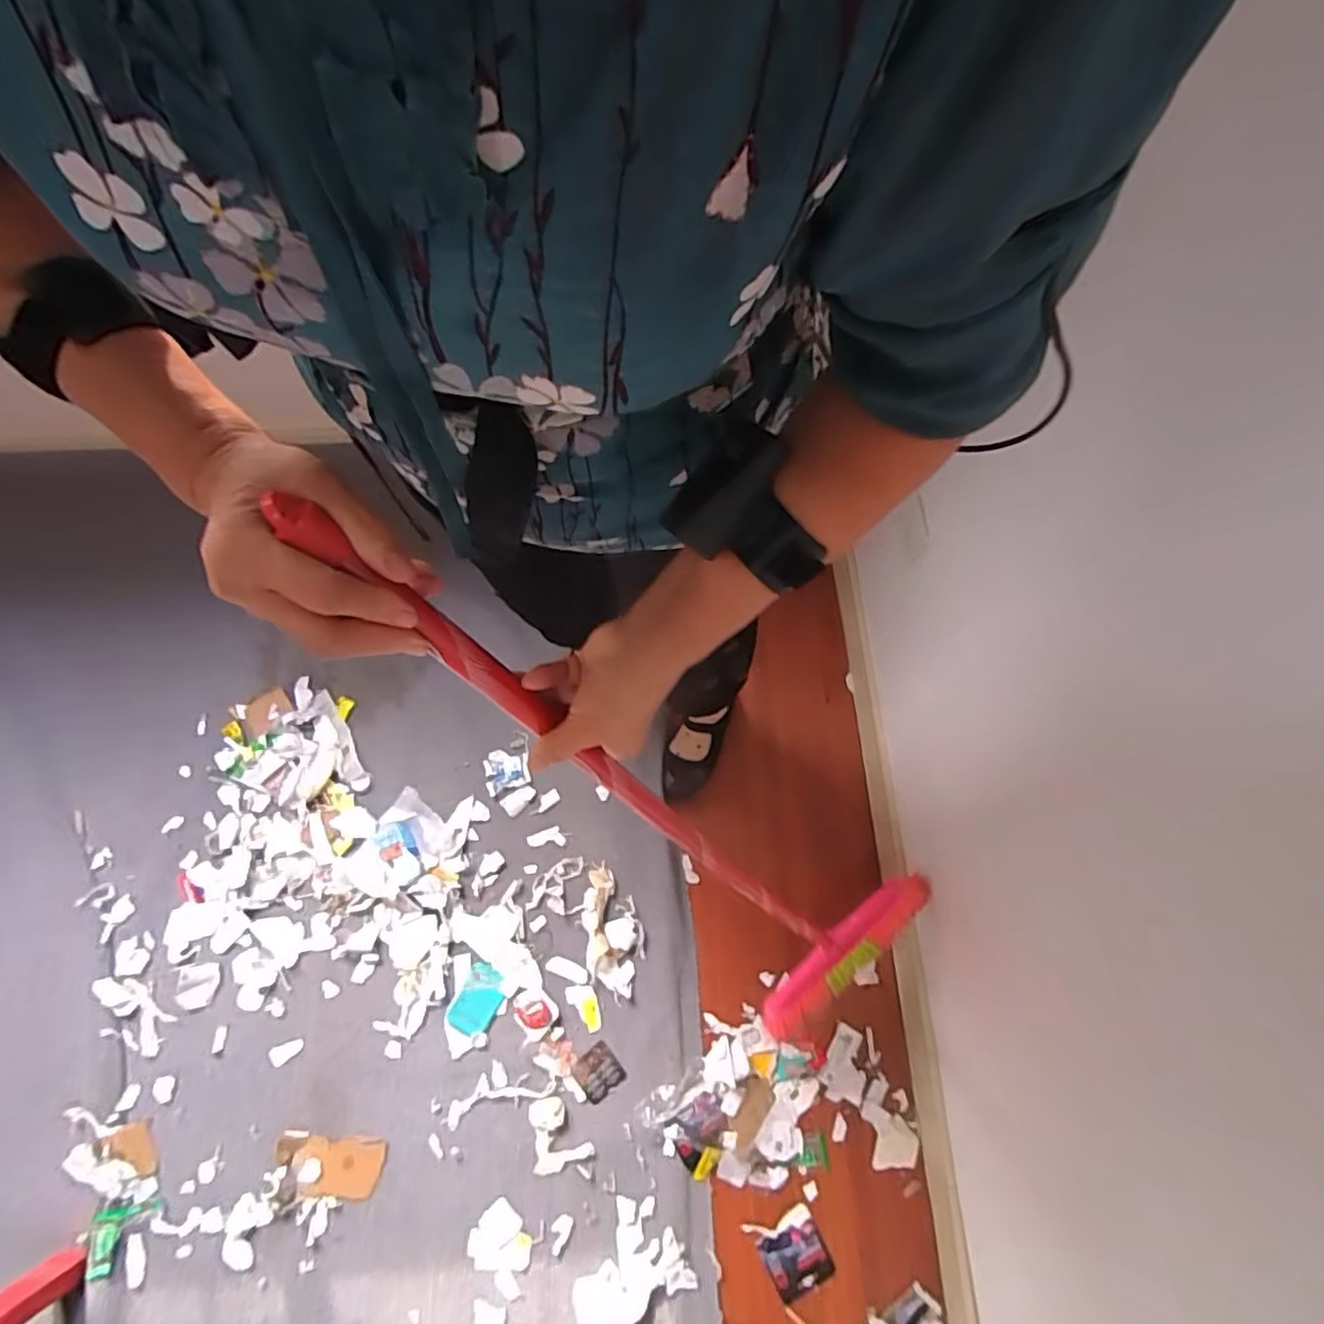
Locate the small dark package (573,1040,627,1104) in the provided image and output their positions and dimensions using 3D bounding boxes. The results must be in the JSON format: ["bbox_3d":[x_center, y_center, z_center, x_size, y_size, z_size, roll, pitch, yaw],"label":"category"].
[{"bbox_3d":[-0.113,0.726,1.124,0.074,0.006,0.076,-36,77,-12],"label":"small dark package"}]

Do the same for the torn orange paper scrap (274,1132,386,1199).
[{"bbox_3d":[-0.570,0.859,1.081,0.186,0.005,0.089,3,73,-1],"label":"torn orange paper scrap"}]

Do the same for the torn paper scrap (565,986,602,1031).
[{"bbox_3d":[-0.143,0.630,1.155,0.052,0.005,0.081,-13,74,-6],"label":"torn paper scrap"}]

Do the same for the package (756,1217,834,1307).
[{"bbox_3d":[0.221,0.986,1.050,0.097,0.004,0.094,-25,75,-9],"label":"package"}]

